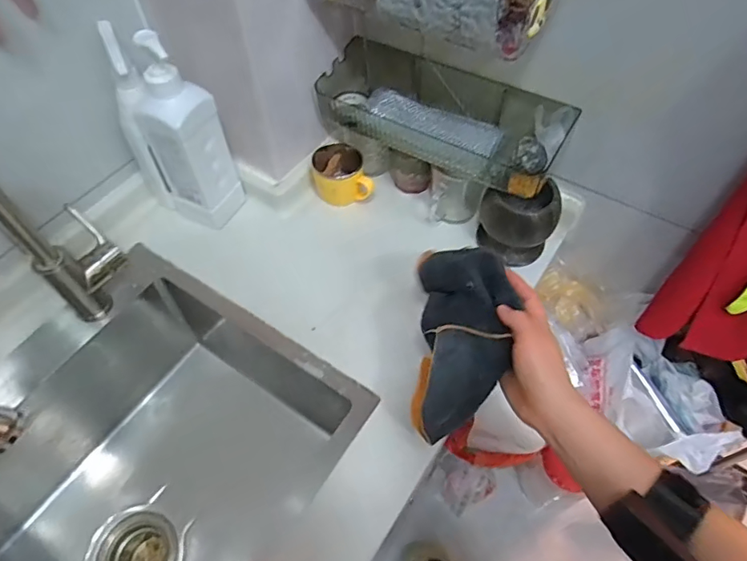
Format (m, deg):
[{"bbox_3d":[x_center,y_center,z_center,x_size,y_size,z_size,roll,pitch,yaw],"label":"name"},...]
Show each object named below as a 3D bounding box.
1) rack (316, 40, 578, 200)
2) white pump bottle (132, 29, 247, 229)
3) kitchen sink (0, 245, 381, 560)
[{"bbox_3d":[0.083,-0.241,0.698,0.366,0.108,0.143,32,63,21],"label":"rack"},{"bbox_3d":[-0.260,-0.199,0.676,0.085,0.282,0.074,21,59,15],"label":"white pump bottle"},{"bbox_3d":[-0.367,0.331,0.658,0.464,0.269,0.643,28,61,19],"label":"kitchen sink"}]

